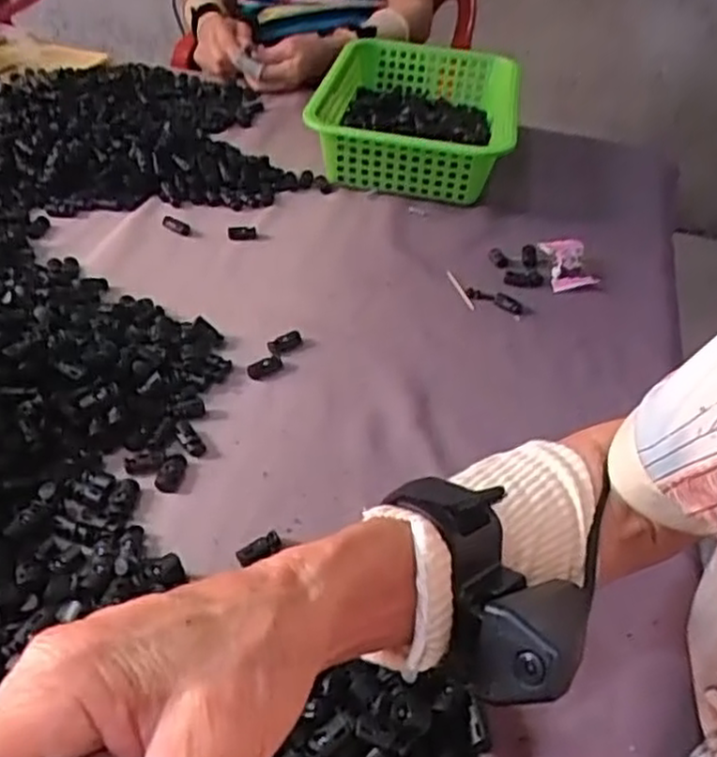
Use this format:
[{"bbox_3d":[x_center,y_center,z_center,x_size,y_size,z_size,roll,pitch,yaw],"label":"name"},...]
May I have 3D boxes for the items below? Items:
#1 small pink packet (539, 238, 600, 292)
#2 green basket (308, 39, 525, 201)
[{"bbox_3d":[0.203,-0.111,0.709,0.049,0.024,0.056,-4,43,-12],"label":"small pink packet"},{"bbox_3d":[0.074,-0.313,0.880,0.216,0.080,0.326,11,42,4],"label":"green basket"}]

